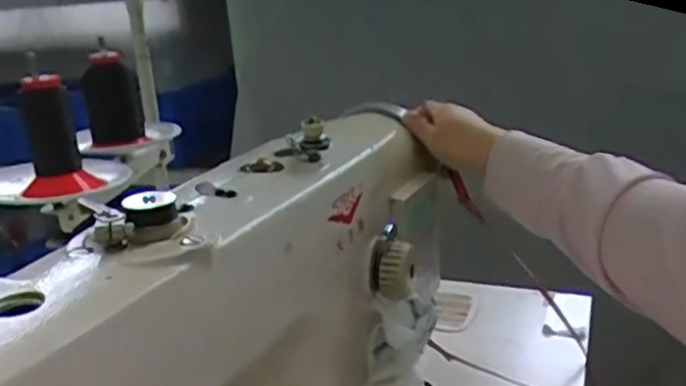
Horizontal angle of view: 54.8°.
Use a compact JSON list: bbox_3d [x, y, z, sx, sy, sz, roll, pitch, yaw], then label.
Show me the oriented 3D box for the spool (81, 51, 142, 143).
[{"bbox_3d":[-0.231,-0.096,0.661,0.045,0.087,0.040,-13,20,-26],"label":"spool"}]

